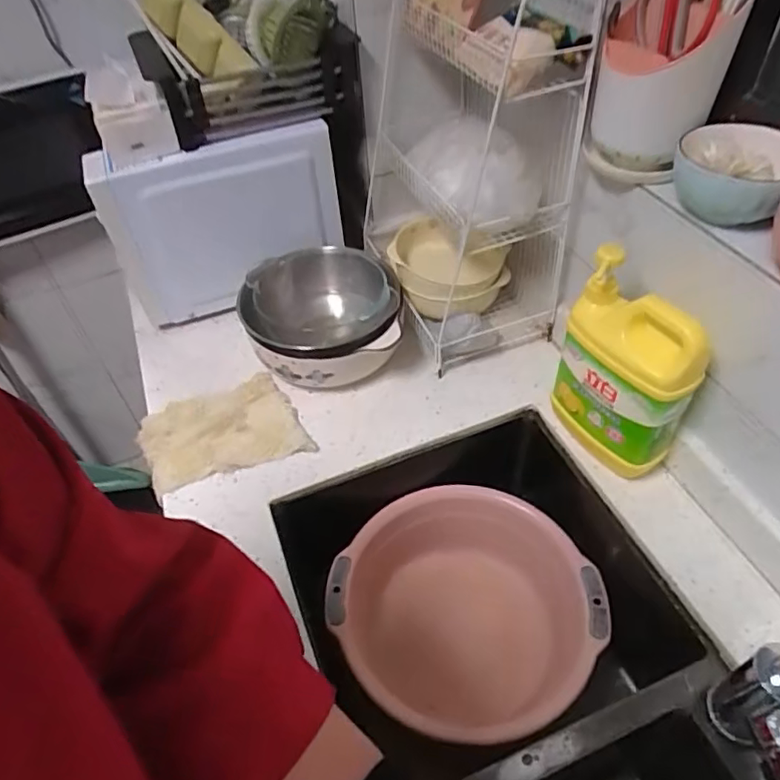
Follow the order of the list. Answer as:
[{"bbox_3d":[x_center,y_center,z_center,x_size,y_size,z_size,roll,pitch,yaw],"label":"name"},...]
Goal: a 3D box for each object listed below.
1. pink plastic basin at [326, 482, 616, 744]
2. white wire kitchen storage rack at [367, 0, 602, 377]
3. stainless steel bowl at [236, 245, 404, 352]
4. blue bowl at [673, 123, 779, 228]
[{"bbox_3d":[0.091,0.290,0.763,0.302,0.141,0.303,-2,48,3],"label":"pink plastic basin"},{"bbox_3d":[0.088,-0.341,0.837,0.213,0.436,0.440,-11,48,-5],"label":"white wire kitchen storage rack"},{"bbox_3d":[-0.100,-0.107,0.857,0.208,0.104,0.226,-2,48,3],"label":"stainless steel bowl"},{"bbox_3d":[0.326,-0.198,0.561,0.110,0.073,0.092,29,56,27],"label":"blue bowl"}]

